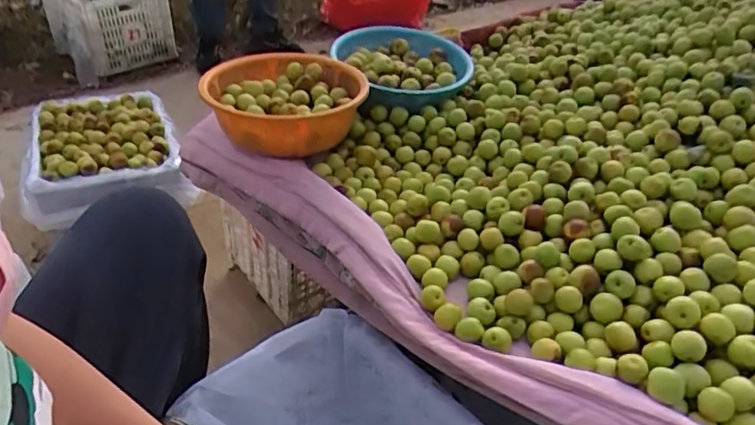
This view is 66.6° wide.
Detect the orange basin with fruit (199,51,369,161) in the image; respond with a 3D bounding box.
[{"bbox_3d":[-0.158,-0.179,0.936,0.254,0.114,0.252,3,35,-2],"label":"orange basin with fruit"}]

